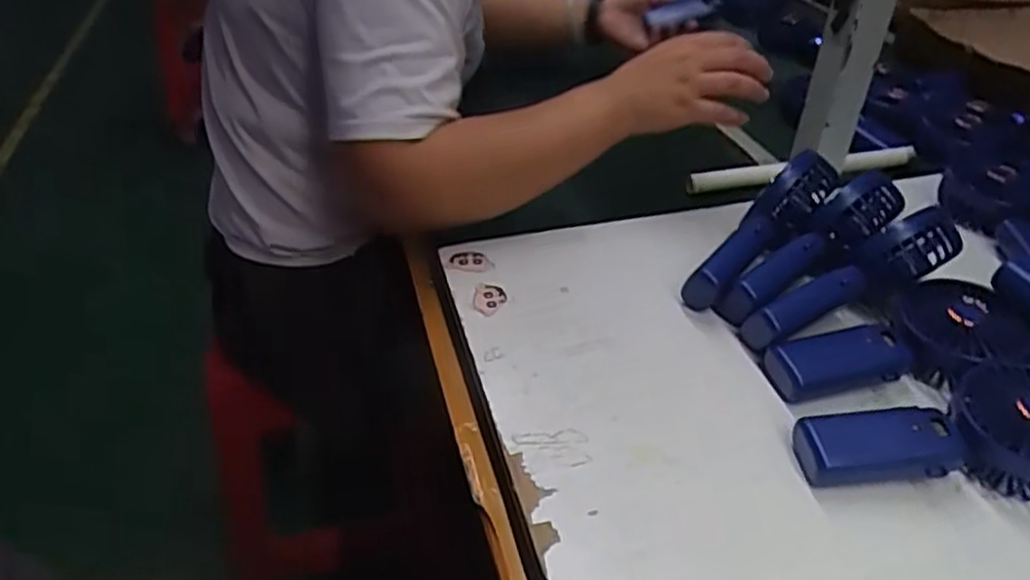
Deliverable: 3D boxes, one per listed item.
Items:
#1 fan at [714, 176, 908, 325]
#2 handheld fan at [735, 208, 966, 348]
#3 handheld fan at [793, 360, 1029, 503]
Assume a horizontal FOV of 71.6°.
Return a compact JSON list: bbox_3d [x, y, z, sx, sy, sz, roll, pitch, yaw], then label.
[{"bbox_3d":[0.231,-0.033,0.552,0.178,0.058,0.039,-34,48,-11],"label":"fan"},{"bbox_3d":[0.250,-0.011,0.524,0.176,0.057,0.043,-26,45,-14],"label":"handheld fan"},{"bbox_3d":[0.269,0.095,0.435,0.183,0.046,0.087,-8,39,-14],"label":"handheld fan"}]

